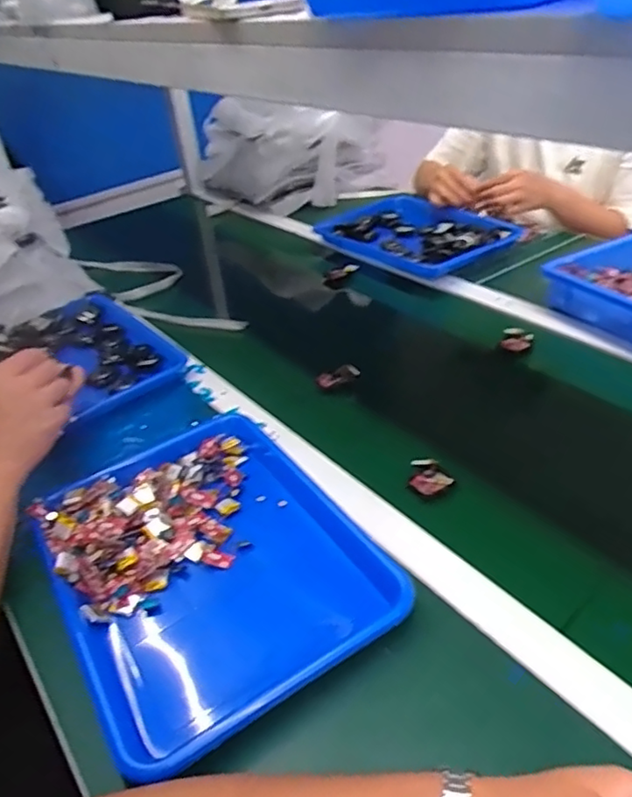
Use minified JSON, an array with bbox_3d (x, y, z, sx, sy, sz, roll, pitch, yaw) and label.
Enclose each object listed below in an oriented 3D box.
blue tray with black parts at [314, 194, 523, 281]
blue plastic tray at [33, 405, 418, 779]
[{"bbox_3d":[0.173,-0.299,1.107,0.233,0.035,0.332,-29,39,-27],"label":"blue tray with black parts"},{"bbox_3d":[-0.094,0.141,0.559,0.259,0.040,0.317,-25,38,-24],"label":"blue plastic tray"}]

